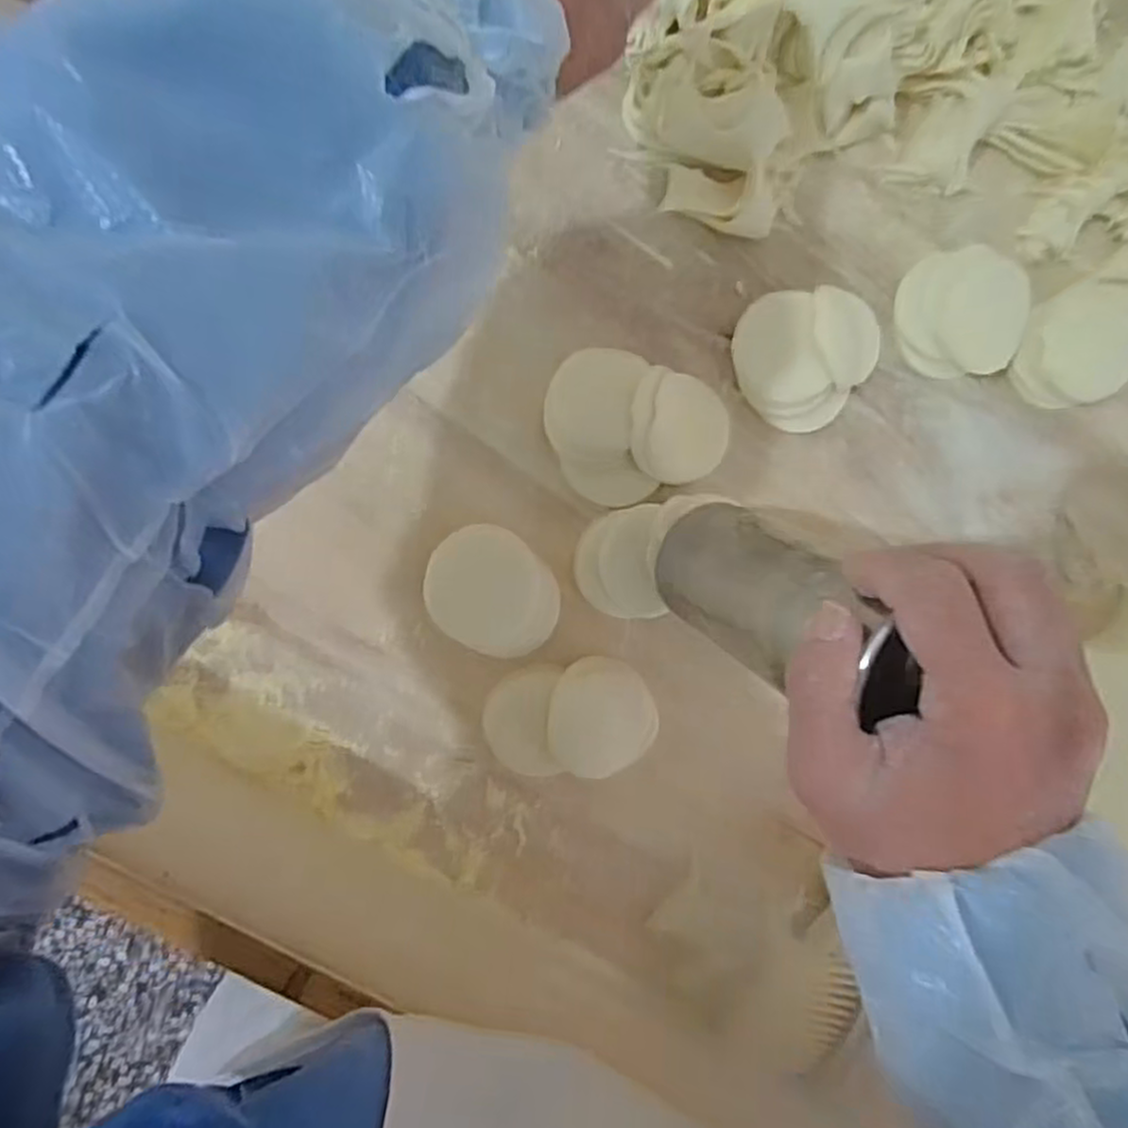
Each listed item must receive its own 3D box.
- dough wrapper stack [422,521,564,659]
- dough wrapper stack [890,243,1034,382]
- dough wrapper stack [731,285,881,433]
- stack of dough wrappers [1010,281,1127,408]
[{"bbox_3d":[-0.038,0.015,0.401,0.072,0.026,0.058,44,88,-9],"label":"dough wrapper stack"},{"bbox_3d":[0.224,-0.141,0.425,0.073,0.012,0.067,-8,96,-7],"label":"dough wrapper stack"},{"bbox_3d":[0.136,-0.110,0.409,0.084,0.028,0.071,-6,96,-7],"label":"dough wrapper stack"},{"bbox_3d":[0.294,-0.126,0.429,0.070,0.009,0.072,8,94,-8],"label":"stack of dough wrappers"}]

